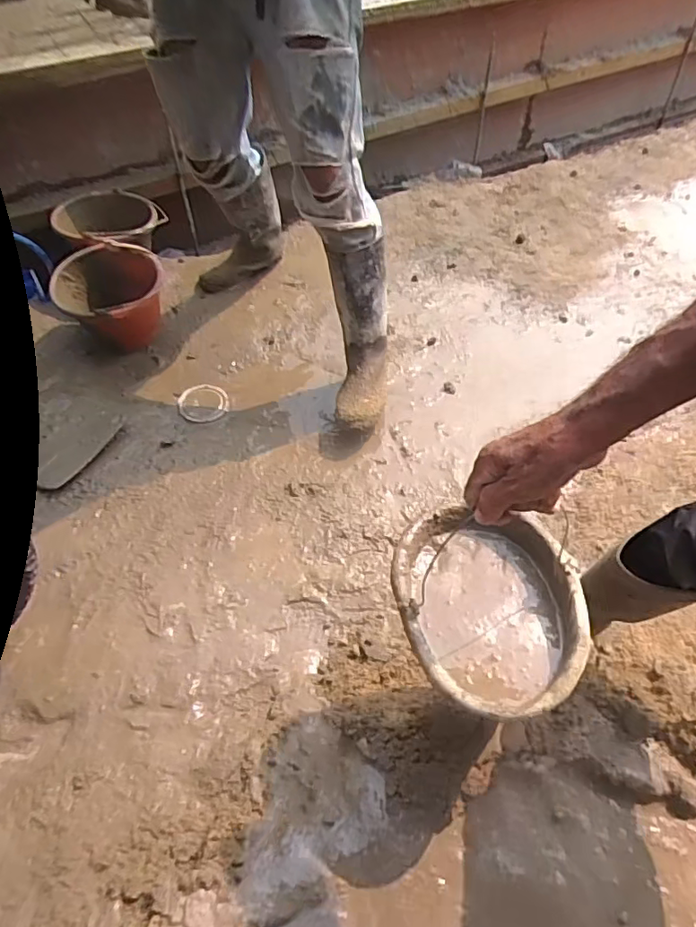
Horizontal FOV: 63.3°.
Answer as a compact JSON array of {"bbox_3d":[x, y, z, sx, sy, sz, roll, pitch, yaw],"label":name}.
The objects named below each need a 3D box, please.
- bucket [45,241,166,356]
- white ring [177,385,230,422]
[{"bbox_3d":[-0.552,-0.377,1.349,0.238,0.162,0.250,0,54,0],"label":"bucket"},{"bbox_3d":[-0.326,-0.134,1.272,0.114,0.012,0.109,2,54,-2],"label":"white ring"}]

